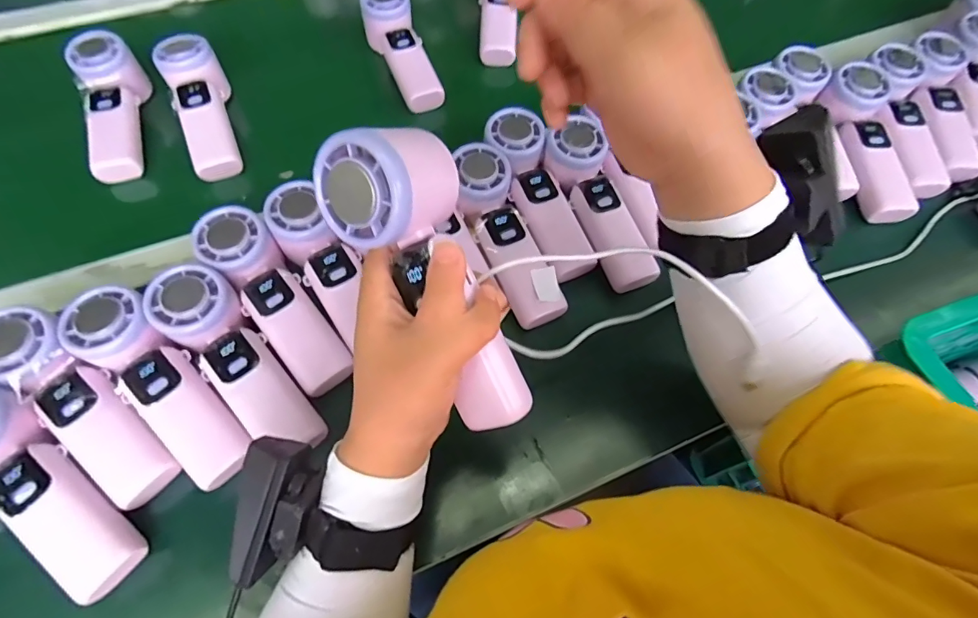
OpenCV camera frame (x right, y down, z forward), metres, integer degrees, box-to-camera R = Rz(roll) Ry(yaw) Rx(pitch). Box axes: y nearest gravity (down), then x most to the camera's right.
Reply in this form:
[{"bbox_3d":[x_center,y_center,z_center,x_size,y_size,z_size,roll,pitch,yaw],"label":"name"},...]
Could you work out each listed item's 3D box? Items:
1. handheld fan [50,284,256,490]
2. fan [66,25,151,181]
[{"bbox_3d":[-0.233,0.054,0.341,0.168,0.056,0.055,37,66,17],"label":"handheld fan"},{"bbox_3d":[-0.385,-0.201,0.488,0.057,0.046,0.167,-15,76,-10],"label":"fan"}]

